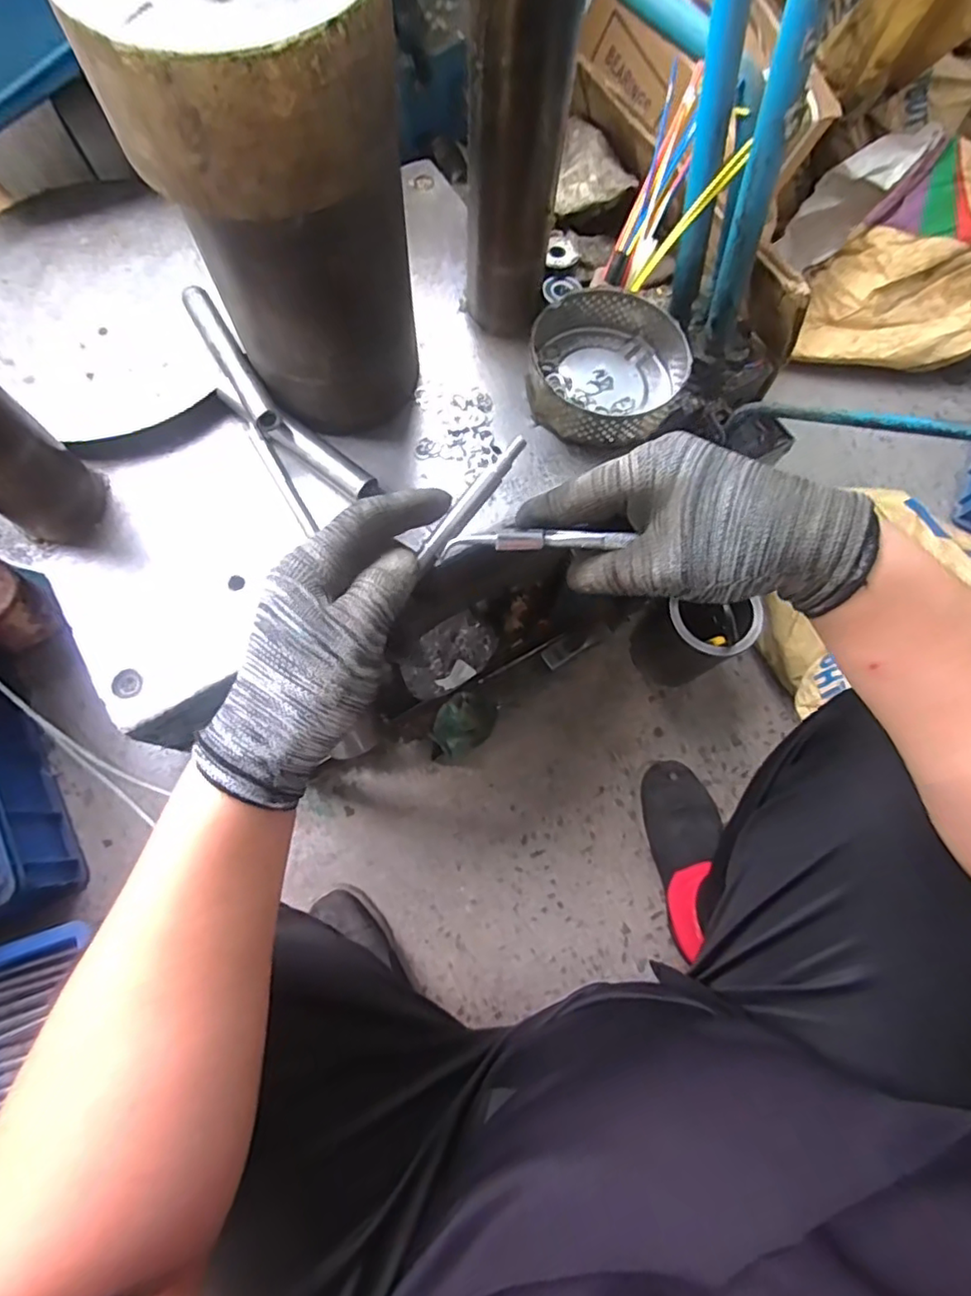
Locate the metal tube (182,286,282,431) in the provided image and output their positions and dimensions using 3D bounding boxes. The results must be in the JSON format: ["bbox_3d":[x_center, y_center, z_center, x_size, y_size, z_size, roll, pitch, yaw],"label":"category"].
[{"bbox_3d":[-0.198,-0.227,0.454,0.019,0.015,0.146,-30,77,-10],"label":"metal tube"}]

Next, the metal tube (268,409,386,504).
[{"bbox_3d":[-0.124,-0.144,0.450,0.099,0.021,0.026,36,75,8],"label":"metal tube"}]

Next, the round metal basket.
[{"bbox_3d":[0.101,-0.227,0.485,0.128,0.042,0.126,1,73,-2],"label":"round metal basket"}]

